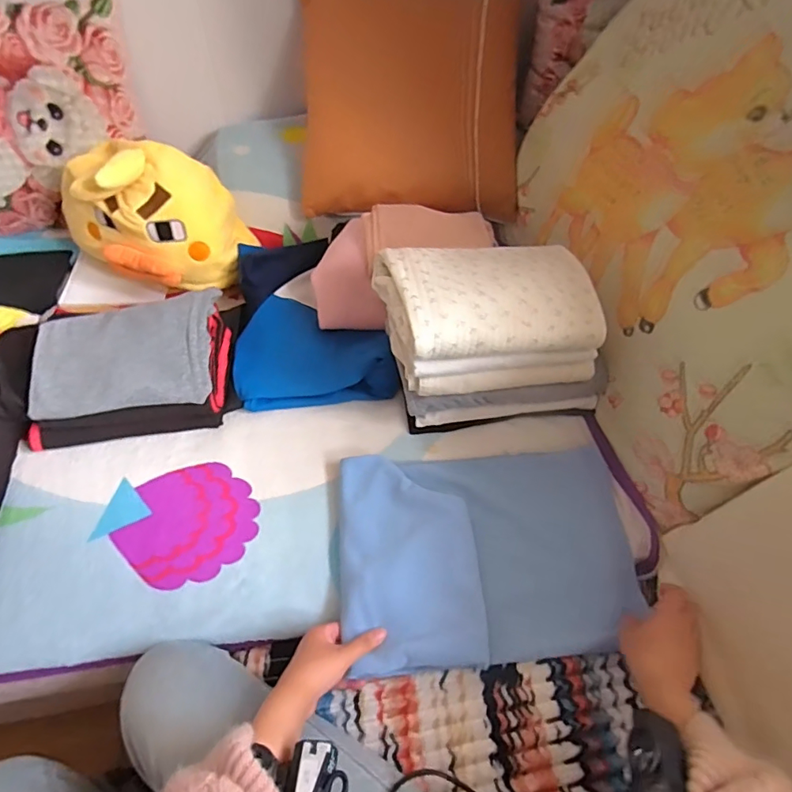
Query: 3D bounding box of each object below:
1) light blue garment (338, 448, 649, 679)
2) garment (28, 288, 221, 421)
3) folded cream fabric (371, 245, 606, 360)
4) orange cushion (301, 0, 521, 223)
[{"bbox_3d":[0.112,0.186,0.616,0.354,0.046,0.251,-3,53,-4],"label":"light blue garment"},{"bbox_3d":[-0.372,-0.057,0.678,0.239,0.024,0.158,-7,75,-1],"label":"garment"},{"bbox_3d":[0.113,-0.132,0.636,0.269,0.055,0.172,-5,54,-5],"label":"folded cream fabric"},{"bbox_3d":[0.030,-0.505,0.846,0.377,0.361,0.089,2,15,1],"label":"orange cushion"}]

